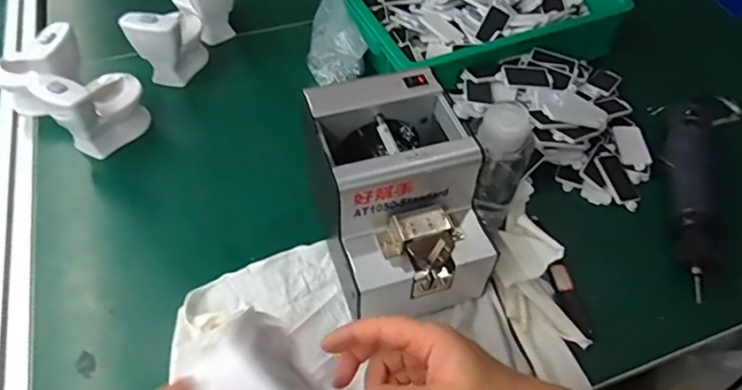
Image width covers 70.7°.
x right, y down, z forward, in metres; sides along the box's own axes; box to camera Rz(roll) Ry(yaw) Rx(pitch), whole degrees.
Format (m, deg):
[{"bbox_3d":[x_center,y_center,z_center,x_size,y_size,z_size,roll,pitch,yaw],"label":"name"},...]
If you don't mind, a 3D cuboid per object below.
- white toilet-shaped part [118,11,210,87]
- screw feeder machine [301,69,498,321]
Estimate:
[{"bbox_3d":[-0.257,-0.200,0.671,0.066,0.099,0.096,7,52,4],"label":"white toilet-shaped part"},{"bbox_3d":[0.024,0.002,0.483,0.123,0.140,0.173,-14,53,-12],"label":"screw feeder machine"}]

